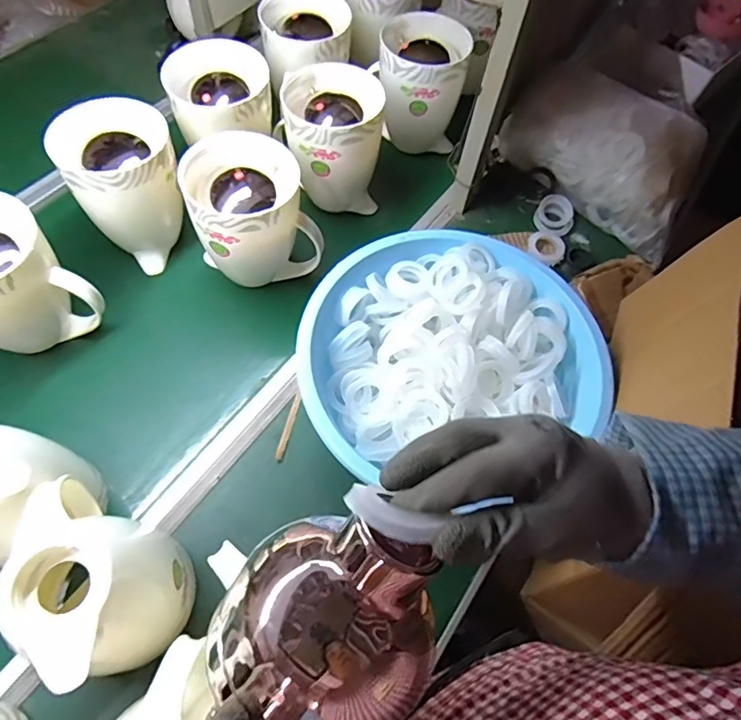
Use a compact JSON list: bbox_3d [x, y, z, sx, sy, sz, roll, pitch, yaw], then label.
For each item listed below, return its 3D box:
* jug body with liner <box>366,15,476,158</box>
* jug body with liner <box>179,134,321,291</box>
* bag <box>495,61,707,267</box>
[{"bbox_3d":[0.082,-0.471,0.919,0.152,0.190,0.146,13,62,3],"label":"jug body with liner"},{"bbox_3d":[-0.169,-0.201,0.740,0.160,0.171,0.145,-20,65,-14],"label":"jug body with liner"},{"bbox_3d":[0.429,-0.374,0.900,0.337,0.145,0.212,40,66,16],"label":"bag"}]

